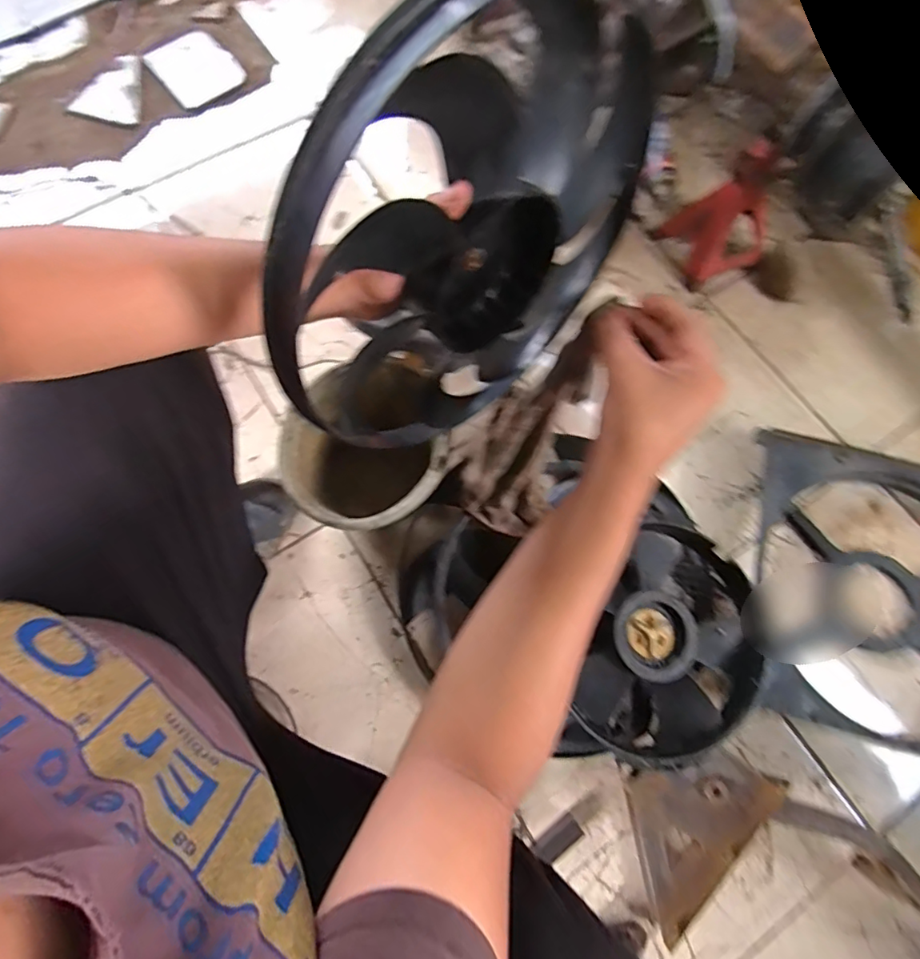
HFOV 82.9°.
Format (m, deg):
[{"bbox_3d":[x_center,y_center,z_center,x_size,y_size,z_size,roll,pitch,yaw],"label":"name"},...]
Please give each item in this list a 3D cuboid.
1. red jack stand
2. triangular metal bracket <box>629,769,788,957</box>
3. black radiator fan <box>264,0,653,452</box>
[{"bbox_3d":[0.489,-0.484,0.927,0.175,0.241,0.143,-21,75,-7],"label":"red jack stand"},{"bbox_3d":[0.300,0.450,0.697,0.231,0.056,0.137,-44,69,-8],"label":"triangular metal bracket"},{"bbox_3d":[0.014,-0.173,0.413,0.351,0.337,0.068,-41,77,-9],"label":"black radiator fan"}]

